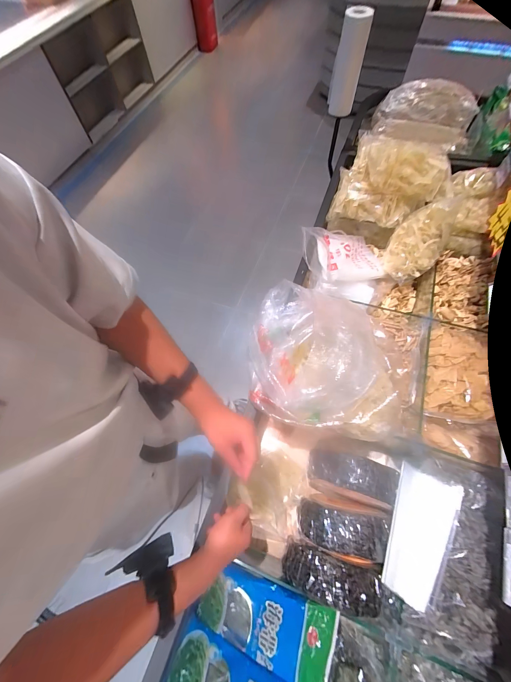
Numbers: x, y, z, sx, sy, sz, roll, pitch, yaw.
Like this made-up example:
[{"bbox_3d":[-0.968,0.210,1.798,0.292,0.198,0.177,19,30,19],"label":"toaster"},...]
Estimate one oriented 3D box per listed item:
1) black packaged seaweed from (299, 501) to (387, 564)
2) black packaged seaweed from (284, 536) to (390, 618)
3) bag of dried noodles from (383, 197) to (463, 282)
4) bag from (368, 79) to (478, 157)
[{"bbox_3d":[0.168,0.375,0.536,0.175,0.053,0.076,-1,63,23],"label":"black packaged seaweed"},{"bbox_3d":[0.141,0.445,0.508,0.188,0.058,0.080,1,63,23],"label":"black packaged seaweed"},{"bbox_3d":[0.514,-0.314,0.850,0.150,0.085,0.242,34,113,19],"label":"bag of dried noodles"},{"bbox_3d":[0.748,-0.993,1.199,0.429,0.169,0.280,19,67,11],"label":"bag"}]

